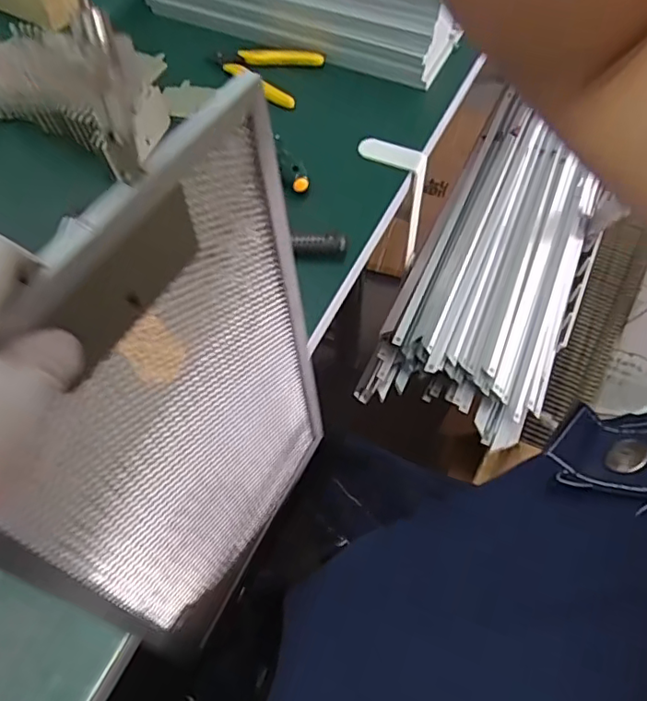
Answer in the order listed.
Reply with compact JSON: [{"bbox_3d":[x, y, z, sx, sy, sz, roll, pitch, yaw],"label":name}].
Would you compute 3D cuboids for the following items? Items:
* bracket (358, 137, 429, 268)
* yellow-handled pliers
[{"bbox_3d":[0.066,-0.144,0.586,0.065,0.147,0.019,20,62,13],"label":"bracket"},{"bbox_3d":[-0.063,-0.289,0.592,0.106,0.017,0.078,20,62,13],"label":"yellow-handled pliers"}]

